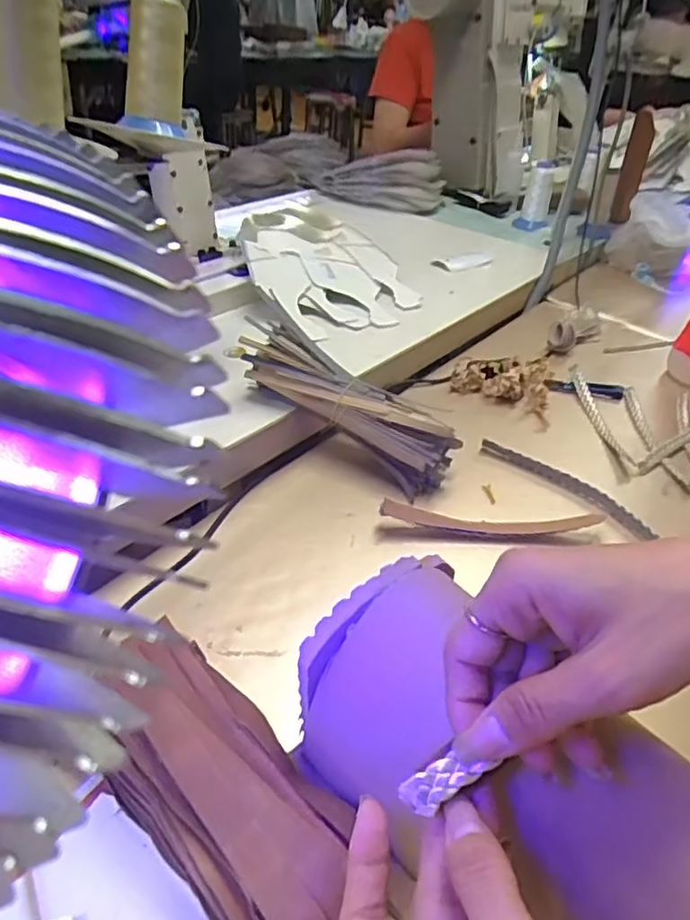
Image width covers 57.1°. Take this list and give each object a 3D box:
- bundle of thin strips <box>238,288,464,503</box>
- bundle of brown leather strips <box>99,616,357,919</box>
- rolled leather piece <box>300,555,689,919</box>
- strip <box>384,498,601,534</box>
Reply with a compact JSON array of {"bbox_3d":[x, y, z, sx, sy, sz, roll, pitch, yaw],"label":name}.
[{"bbox_3d":[0.009,-0.063,0.593,0.223,0.071,0.091,36,43,9],"label":"bundle of thin strips"},{"bbox_3d":[-0.061,0.165,0.315,0.170,0.053,0.074,32,44,31],"label":"bundle of brown leather strips"},{"bbox_3d":[0.076,0.138,0.288,0.201,0.092,0.087,26,42,37],"label":"rolled leather piece"},{"bbox_3d":[0.122,0.049,0.527,0.184,0.020,0.019,4,36,-2],"label":"strip"}]

